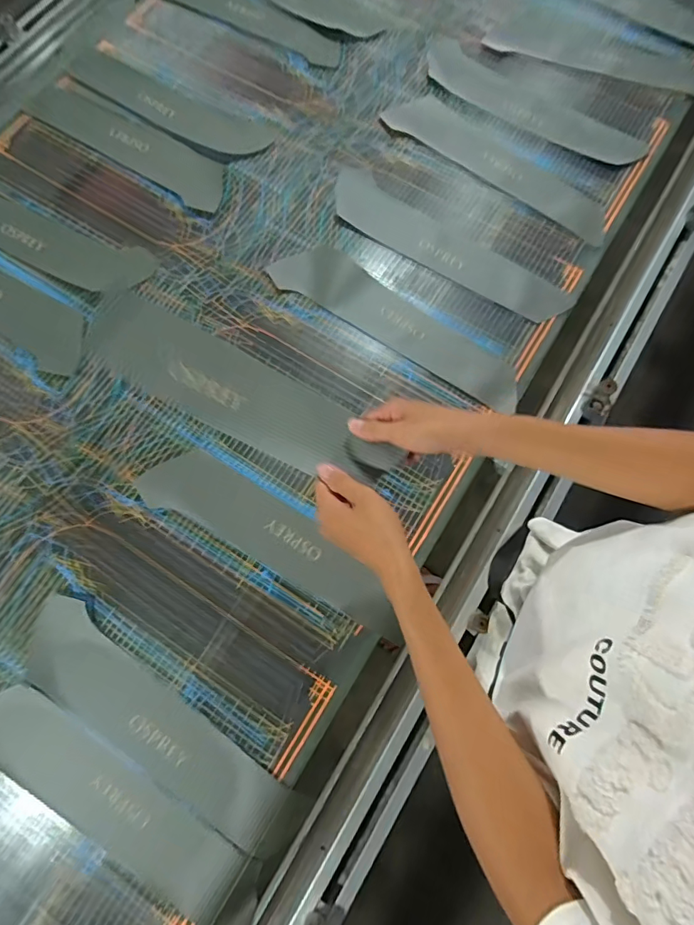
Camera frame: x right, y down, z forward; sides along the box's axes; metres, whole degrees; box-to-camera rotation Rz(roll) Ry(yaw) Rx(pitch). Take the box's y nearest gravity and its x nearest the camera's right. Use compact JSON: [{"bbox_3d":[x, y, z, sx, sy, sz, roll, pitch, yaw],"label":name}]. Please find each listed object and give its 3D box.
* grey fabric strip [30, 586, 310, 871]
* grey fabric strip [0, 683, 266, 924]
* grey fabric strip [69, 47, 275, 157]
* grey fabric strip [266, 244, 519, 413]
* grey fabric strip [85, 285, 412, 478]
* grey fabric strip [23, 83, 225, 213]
[{"bbox_3d":[-0.247,0.340,0.584,0.425,0.010,0.105,32,78,10],"label":"grey fabric strip"},{"bbox_3d":[-0.304,0.419,0.564,0.434,0.007,0.108,26,77,8],"label":"grey fabric strip"},{"bbox_3d":[-0.330,-0.665,0.850,0.417,0.017,0.097,30,78,9],"label":"grey fabric strip"},{"bbox_3d":[0.082,-0.230,0.737,0.435,0.017,0.096,32,78,10],"label":"grey fabric strip"},{"bbox_3d":[-0.118,-0.078,0.503,0.365,0.029,0.091,27,78,2],"label":"grey fabric strip"},{"bbox_3d":[-0.397,-0.582,0.826,0.427,0.010,0.099,33,79,11],"label":"grey fabric strip"}]

